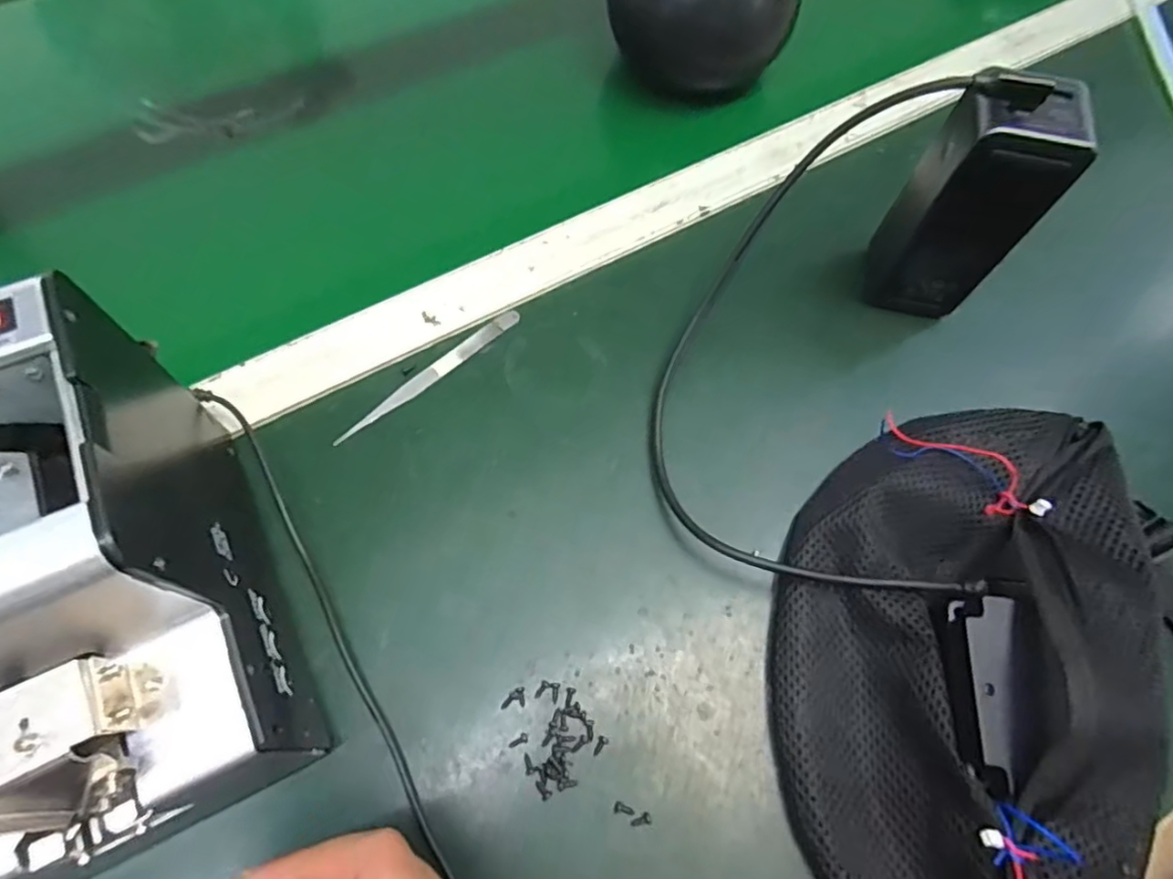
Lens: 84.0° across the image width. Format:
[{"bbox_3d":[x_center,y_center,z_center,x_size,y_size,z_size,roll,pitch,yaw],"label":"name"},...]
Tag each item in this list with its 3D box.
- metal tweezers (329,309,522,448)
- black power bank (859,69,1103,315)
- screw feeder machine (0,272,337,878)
[{"bbox_3d":[-0.090,-0.038,0.376,0.126,0.004,0.011,-40,74,-18],"label":"metal tweezers"},{"bbox_3d":[0.206,-0.126,0.363,0.063,0.146,0.048,11,67,2],"label":"black power bank"},{"bbox_3d":[-0.206,0.061,0.246,0.126,0.147,0.173,-24,70,-12],"label":"screw feeder machine"}]

